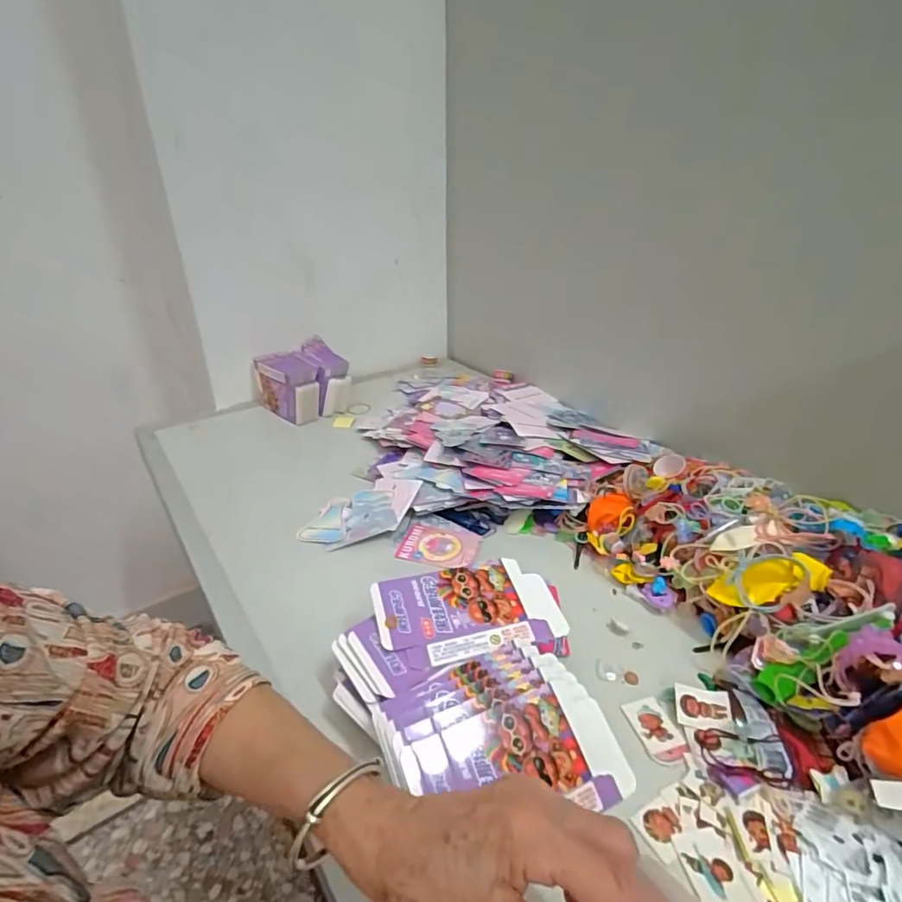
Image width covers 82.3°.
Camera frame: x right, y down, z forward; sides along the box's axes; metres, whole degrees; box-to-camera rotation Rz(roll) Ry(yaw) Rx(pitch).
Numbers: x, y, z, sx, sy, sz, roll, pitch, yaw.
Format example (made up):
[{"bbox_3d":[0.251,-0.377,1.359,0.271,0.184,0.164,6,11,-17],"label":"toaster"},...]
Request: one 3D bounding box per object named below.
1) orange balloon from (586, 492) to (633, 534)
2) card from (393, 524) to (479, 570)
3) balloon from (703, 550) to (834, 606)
[{"bbox_3d":[0.180,0.073,0.588,0.044,0.041,0.044,9,31,16],"label":"orange balloon"},{"bbox_3d":[-0.014,0.108,0.586,0.084,0.004,0.066,7,30,13],"label":"card"},{"bbox_3d":[0.267,0.114,0.432,0.088,0.028,0.032,-24,22,22],"label":"balloon"}]

